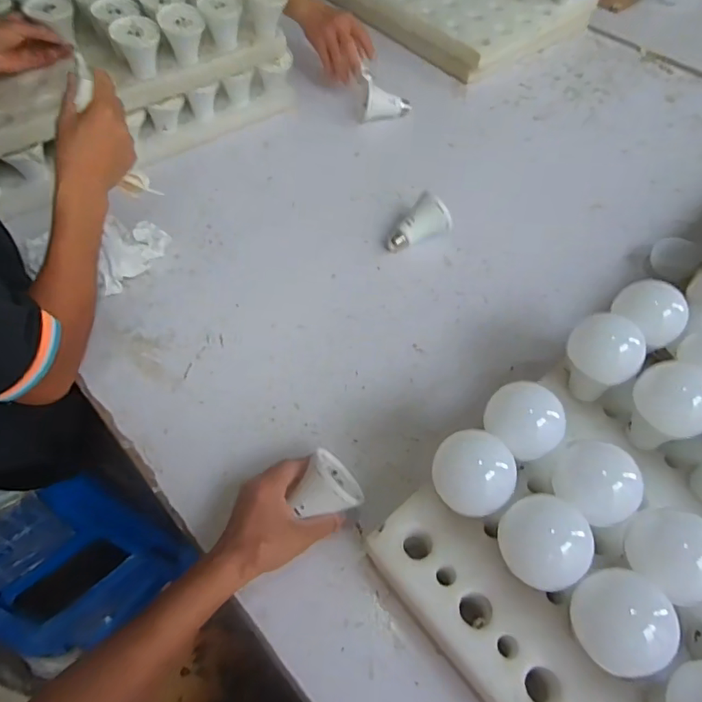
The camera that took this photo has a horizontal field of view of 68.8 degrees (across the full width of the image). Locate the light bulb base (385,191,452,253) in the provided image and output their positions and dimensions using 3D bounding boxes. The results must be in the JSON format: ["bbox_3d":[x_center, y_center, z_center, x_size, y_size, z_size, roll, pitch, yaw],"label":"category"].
[{"bbox_3d":[0.097,-0.175,0.734,0.059,0.059,0.082,37,64,21],"label":"light bulb base"}]

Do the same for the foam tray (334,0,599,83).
[{"bbox_3d":[0.192,-0.801,1.130,0.422,0.078,0.559,-34,63,-20],"label":"foam tray"}]

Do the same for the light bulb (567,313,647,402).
[{"bbox_3d":[0.239,0.013,0.505,0.066,0.085,0.063,1,59,-1],"label":"light bulb"}]

